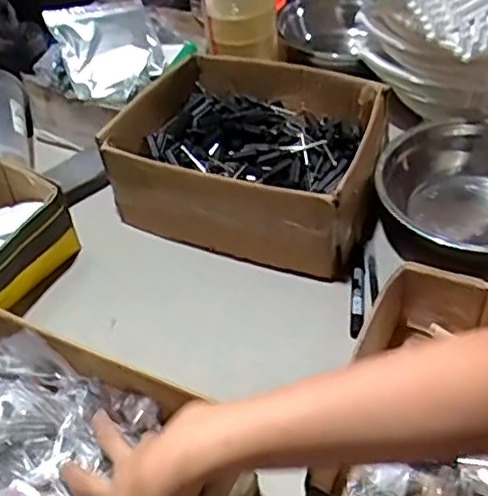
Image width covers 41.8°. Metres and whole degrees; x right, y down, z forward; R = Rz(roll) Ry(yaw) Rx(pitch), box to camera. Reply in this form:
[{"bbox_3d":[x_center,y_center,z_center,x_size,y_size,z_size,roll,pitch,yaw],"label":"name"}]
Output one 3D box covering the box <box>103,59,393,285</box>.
[{"bbox_3d":[0.014,-0.122,0.839,0.328,0.115,0.305,16,48,21],"label":"box"}]

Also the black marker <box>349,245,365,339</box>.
[{"bbox_3d":[0.131,0.047,0.736,0.014,0.012,0.135,4,45,10],"label":"black marker"}]

